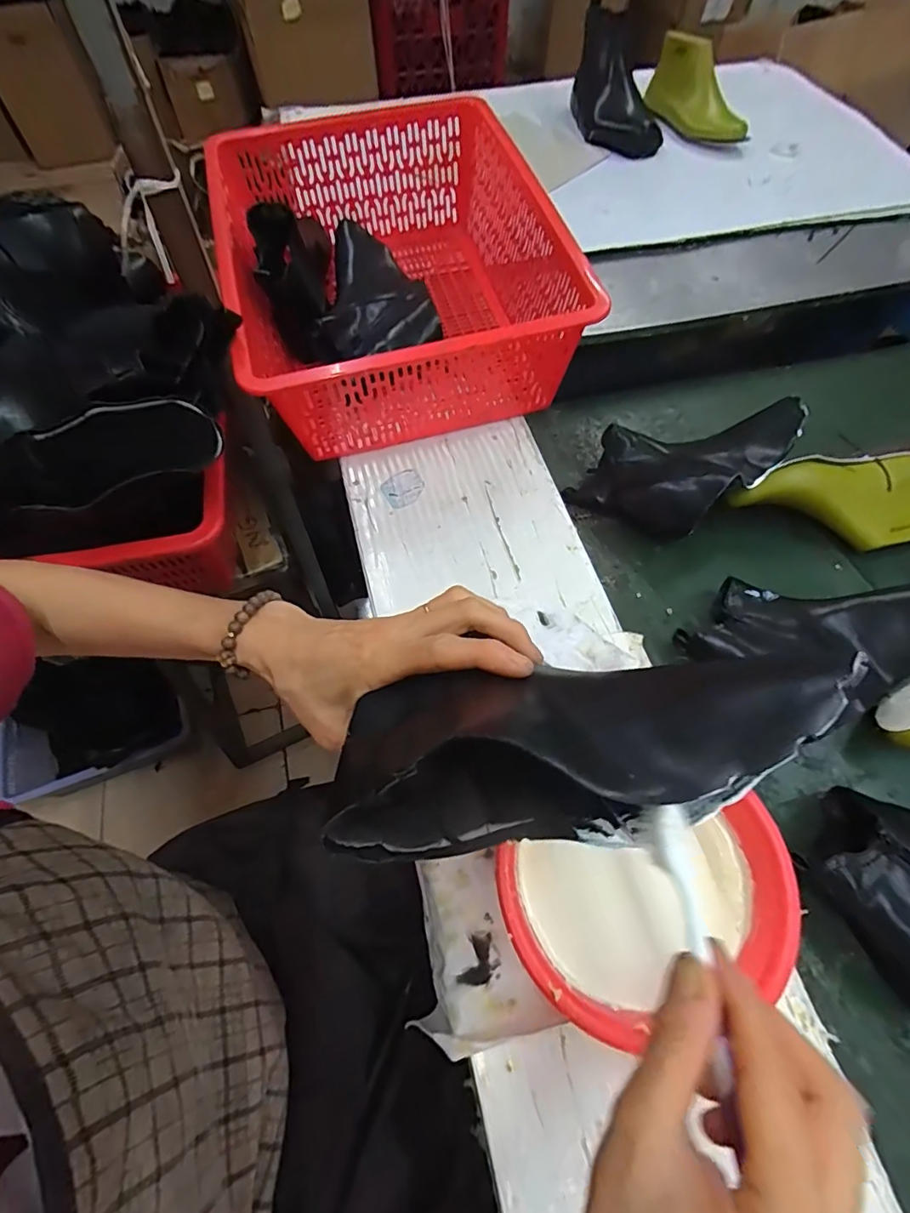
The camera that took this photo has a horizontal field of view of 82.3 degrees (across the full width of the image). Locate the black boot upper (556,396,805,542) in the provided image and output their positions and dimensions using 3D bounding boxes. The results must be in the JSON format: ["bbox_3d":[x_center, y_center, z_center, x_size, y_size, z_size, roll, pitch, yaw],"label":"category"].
[{"bbox_3d":[0.268,-0.175,0.616,0.172,0.089,0.236,40,68,19],"label":"black boot upper"}]

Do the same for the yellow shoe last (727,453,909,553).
[{"bbox_3d":[0.435,-0.114,0.595,0.226,0.071,0.097,-6,61,-3],"label":"yellow shoe last"}]

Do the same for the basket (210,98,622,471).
[{"bbox_3d":[-0.080,-0.409,0.652,0.392,0.163,0.467,-13,62,-7],"label":"basket"}]

